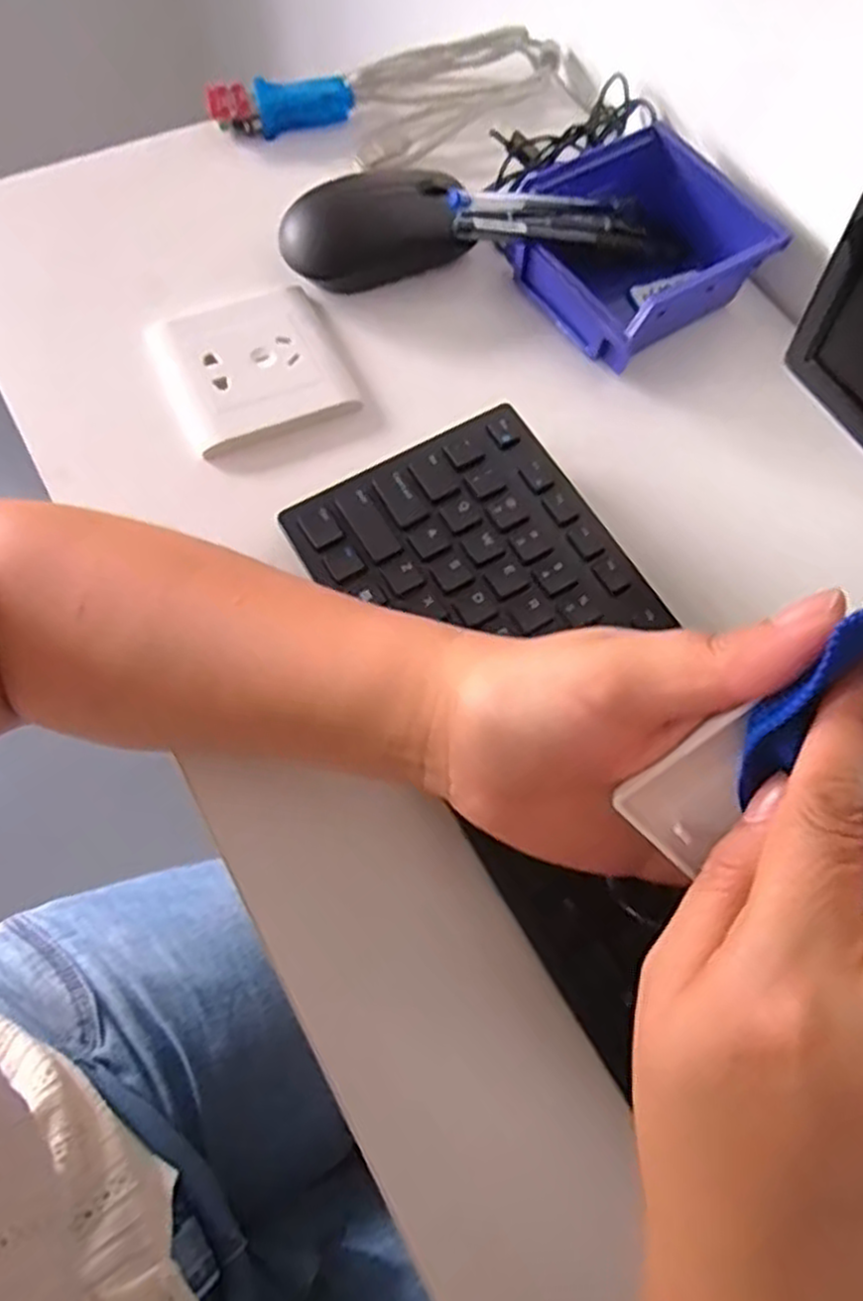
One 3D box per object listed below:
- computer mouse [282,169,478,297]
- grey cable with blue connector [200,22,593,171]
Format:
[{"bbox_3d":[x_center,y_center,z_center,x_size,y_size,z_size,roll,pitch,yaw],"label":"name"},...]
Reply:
[{"bbox_3d":[-0.033,-0.232,0.421,0.094,0.035,0.053,-11,67,-7],"label":"computer mouse"},{"bbox_3d":[-0.007,-0.332,0.472,0.240,0.025,0.076,-16,67,-9],"label":"grey cable with blue connector"}]

